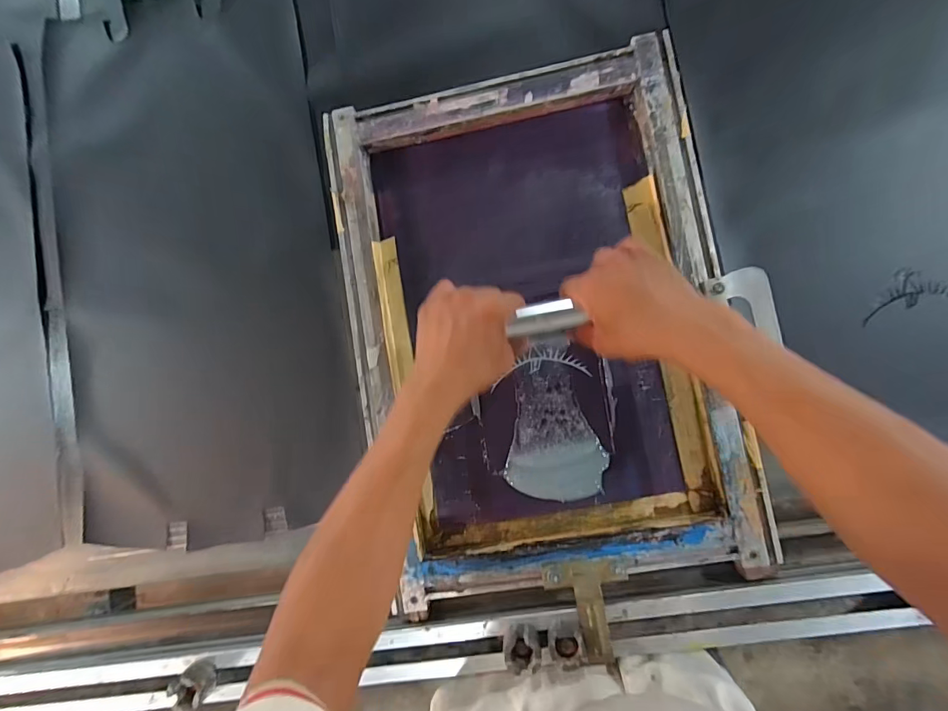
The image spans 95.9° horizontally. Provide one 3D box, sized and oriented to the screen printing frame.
[{"bbox_3d":[0.064,-0.037,0.475,0.395,0.032,0.552,-9,86,6],"label":"screen printing frame"}]

